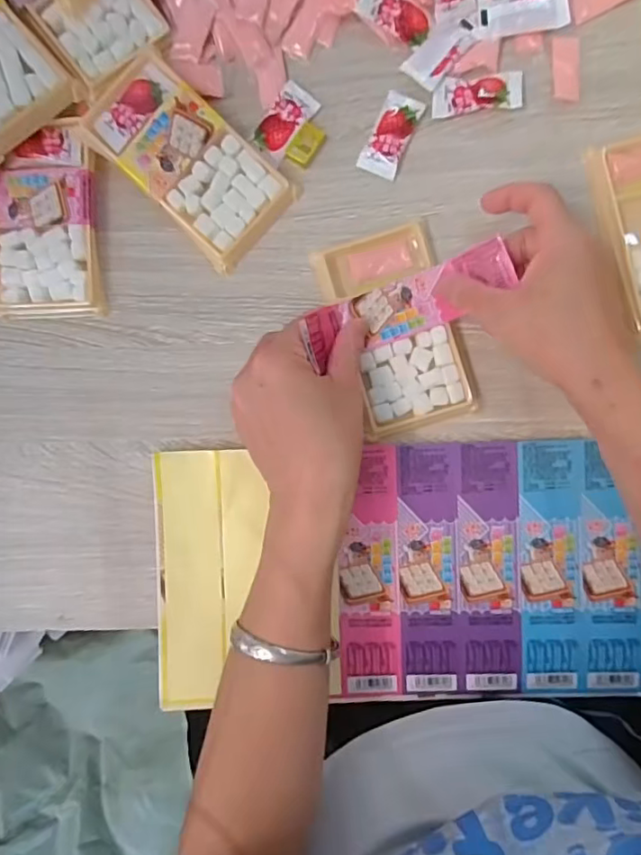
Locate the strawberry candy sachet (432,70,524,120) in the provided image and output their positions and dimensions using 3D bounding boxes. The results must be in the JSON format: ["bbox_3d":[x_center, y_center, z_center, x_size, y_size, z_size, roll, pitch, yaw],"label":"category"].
[{"bbox_3d":[0.105,-0.222,0.373,0.058,0.004,0.024,-6,89,3],"label":"strawberry candy sachet"}]

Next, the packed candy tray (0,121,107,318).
[{"bbox_3d":[-0.186,-0.138,0.379,0.070,0.016,0.123,-1,88,2],"label":"packed candy tray"}]

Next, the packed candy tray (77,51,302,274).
[{"bbox_3d":[-0.086,-0.180,0.371,0.134,0.019,0.076,45,90,3],"label":"packed candy tray"}]

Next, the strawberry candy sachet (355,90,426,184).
[{"bbox_3d":[0.048,-0.197,0.376,0.026,0.008,0.055,24,91,3],"label":"strawberry candy sachet"}]

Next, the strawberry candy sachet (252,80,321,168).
[{"bbox_3d":[-0.024,-0.206,0.380,0.027,0.004,0.051,36,90,3],"label":"strawberry candy sachet"}]

